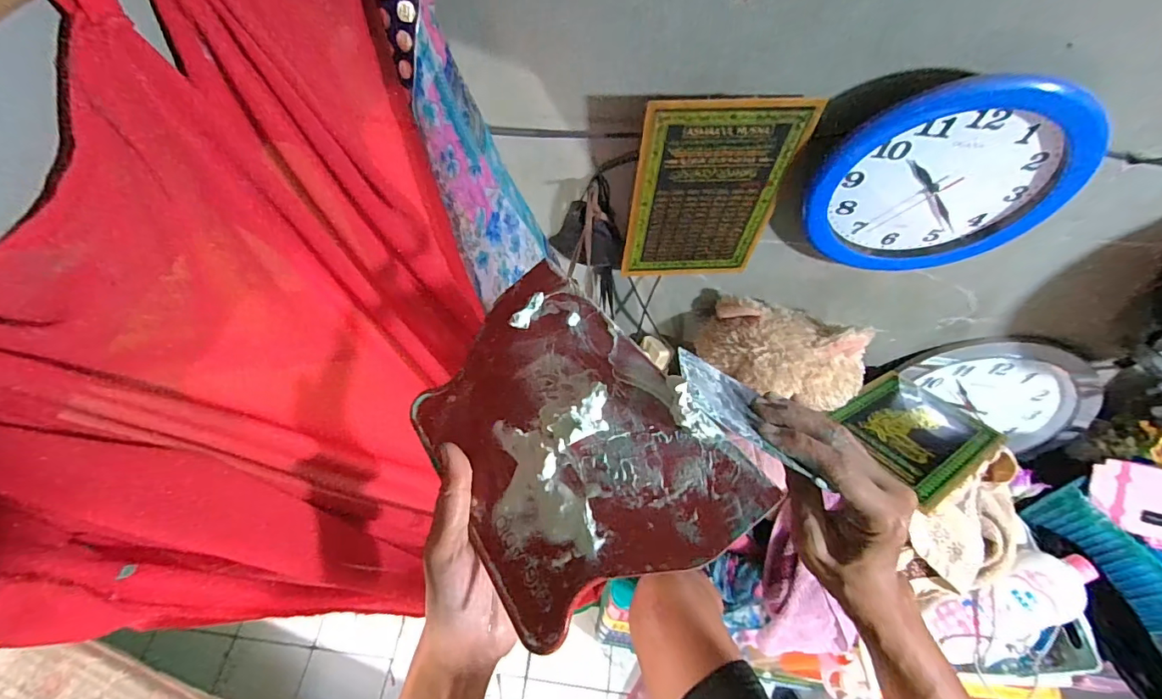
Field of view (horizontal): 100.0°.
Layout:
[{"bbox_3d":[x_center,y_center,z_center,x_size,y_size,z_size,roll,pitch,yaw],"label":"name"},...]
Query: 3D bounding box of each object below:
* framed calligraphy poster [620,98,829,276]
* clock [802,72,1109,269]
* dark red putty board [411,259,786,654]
[{"bbox_3d":[0.167,-0.198,0.656,0.193,0.285,0.020,0,57,-2],"label":"framed calligraphy poster"},{"bbox_3d":[0.428,-0.191,0.585,0.282,0.262,0.058,12,58,6],"label":"clock"},{"bbox_3d":[-0.016,0.049,0.279,0.137,0.012,0.200,-42,57,-1],"label":"dark red putty board"}]

